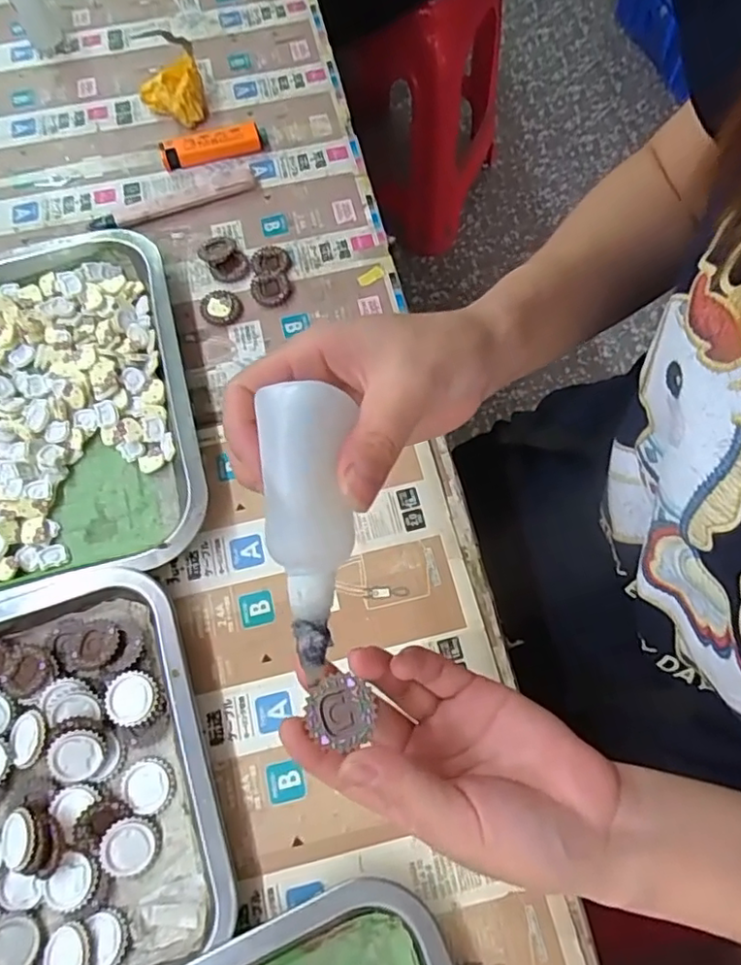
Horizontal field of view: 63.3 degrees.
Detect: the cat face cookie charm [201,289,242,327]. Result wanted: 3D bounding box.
[{"bbox_3d":[-0.108,-0.128,0.436,0.029,0.008,0.030,-16,69,-7],"label":"cat face cookie charm"}]

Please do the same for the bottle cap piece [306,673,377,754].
[{"bbox_3d":[-0.011,0.087,0.233,0.026,0.007,0.024,0,68,0],"label":"bottle cap piece"}]

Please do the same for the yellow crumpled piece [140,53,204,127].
[{"bbox_3d":[-0.164,-0.320,0.496,0.050,0.026,0.052,-16,69,-6],"label":"yellow crumpled piece"}]

